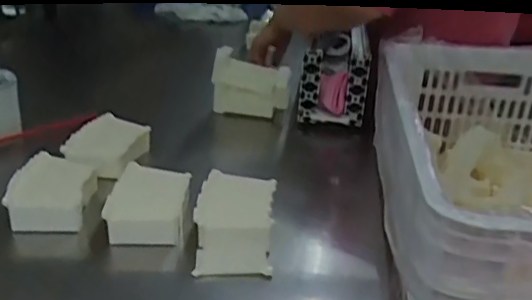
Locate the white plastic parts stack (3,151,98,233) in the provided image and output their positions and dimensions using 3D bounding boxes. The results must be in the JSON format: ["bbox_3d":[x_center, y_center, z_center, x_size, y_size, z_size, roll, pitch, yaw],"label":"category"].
[{"bbox_3d":[-0.242,0.045,0.644,0.084,0.045,0.112,2,26,-6],"label":"white plastic parts stack"}]

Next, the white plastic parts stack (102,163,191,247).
[{"bbox_3d":[-0.128,0.061,0.627,0.080,0.041,0.116,4,26,-2],"label":"white plastic parts stack"}]

